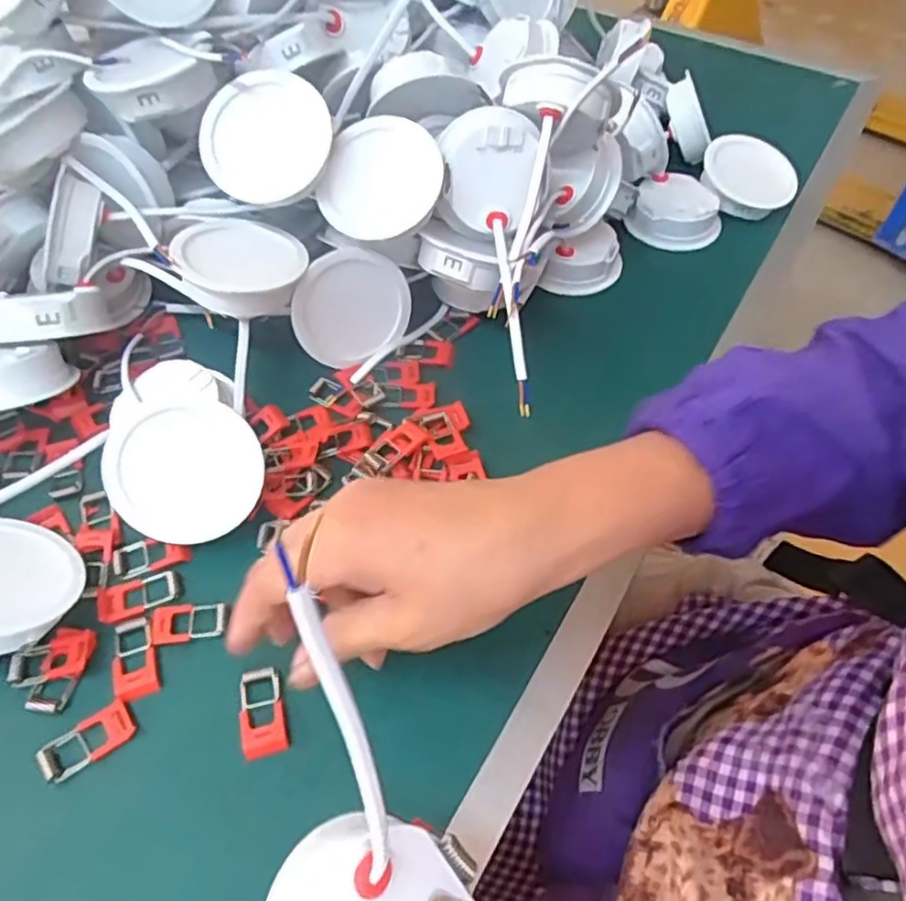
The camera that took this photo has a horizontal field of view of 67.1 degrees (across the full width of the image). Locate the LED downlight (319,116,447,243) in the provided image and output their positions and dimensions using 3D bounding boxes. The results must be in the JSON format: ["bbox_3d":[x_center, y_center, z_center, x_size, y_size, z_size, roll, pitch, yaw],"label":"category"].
[{"bbox_3d":[-0.041,-0.155,0.399,0.069,0.026,0.068,-4,89,6],"label":"LED downlight"}]

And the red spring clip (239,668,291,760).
[{"bbox_3d":[-0.084,0.115,0.302,0.019,0.005,0.037,-13,53,-10],"label":"red spring clip"}]

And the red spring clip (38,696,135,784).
[{"bbox_3d":[-0.157,0.125,0.294,0.038,0.005,0.019,-29,57,-21],"label":"red spring clip"}]

